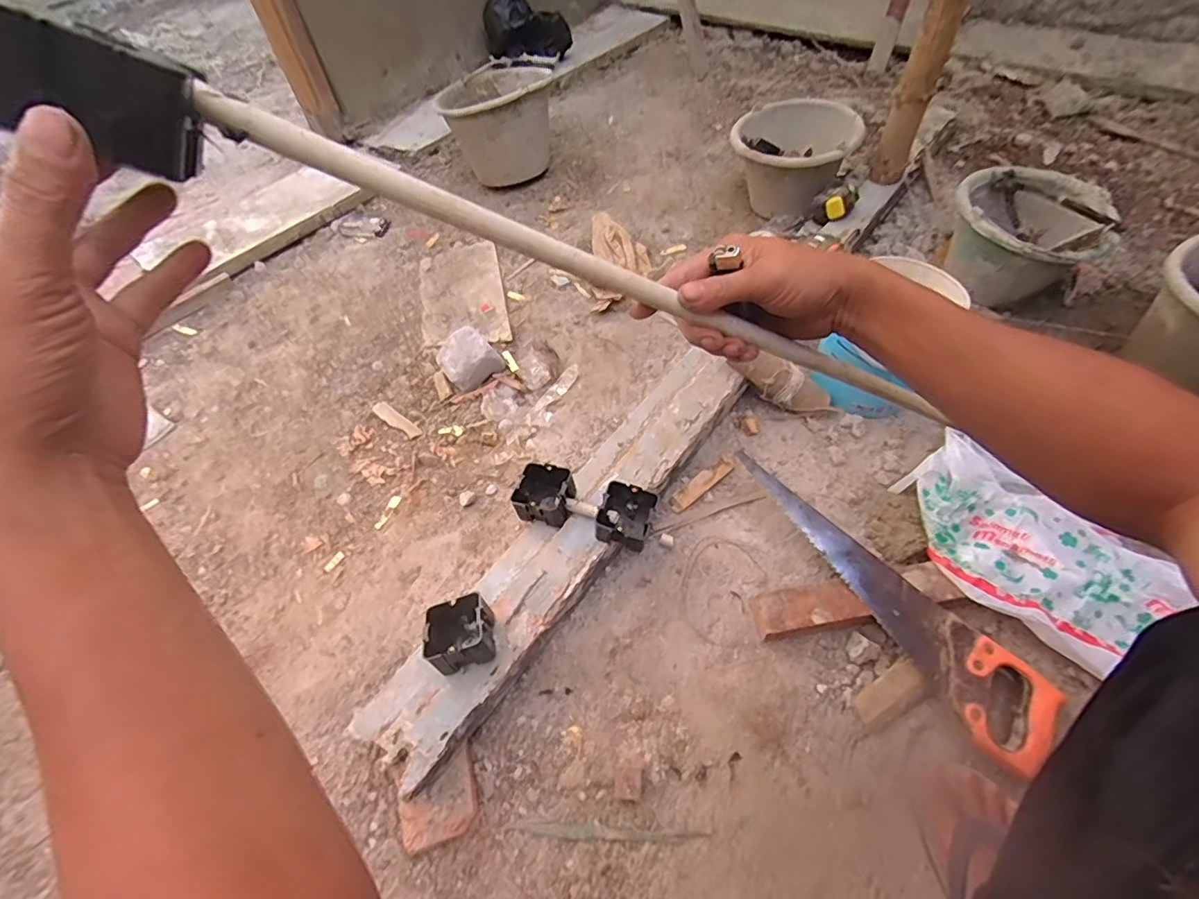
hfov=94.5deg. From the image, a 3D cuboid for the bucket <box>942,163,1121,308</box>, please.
[{"bbox_3d":[0.748,-0.366,0.985,0.236,0.162,0.213,17,57,18],"label":"bucket"}]

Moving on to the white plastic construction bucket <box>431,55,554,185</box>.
[{"bbox_3d":[-0.256,-0.847,1.445,0.282,0.223,0.303,-3,53,4],"label":"white plastic construction bucket"}]

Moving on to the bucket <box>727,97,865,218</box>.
[{"bbox_3d":[0.420,-0.643,1.213,0.248,0.168,0.327,13,55,15],"label":"bucket"}]

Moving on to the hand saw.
[{"bbox_3d":[0.346,0.165,0.690,0.099,0.027,0.448,-32,62,-18],"label":"hand saw"}]

